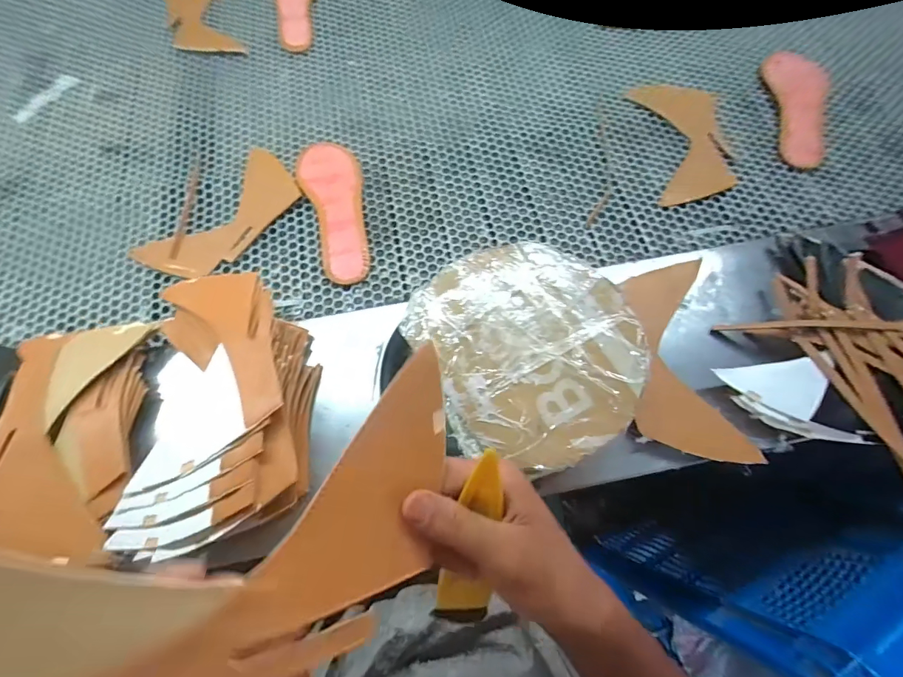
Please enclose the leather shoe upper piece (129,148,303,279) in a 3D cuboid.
[{"bbox_3d":[-0.314,-0.169,0.592,0.119,0.006,0.231,36,73,14],"label":"leather shoe upper piece"}]

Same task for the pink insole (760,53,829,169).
[{"bbox_3d":[0.534,-0.350,0.641,0.088,0.019,0.226,6,68,3],"label":"pink insole"}]

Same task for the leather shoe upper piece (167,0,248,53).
[{"bbox_3d":[-0.455,-0.597,0.776,0.118,0.010,0.235,-16,70,-7],"label":"leather shoe upper piece"}]

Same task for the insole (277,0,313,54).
[{"bbox_3d":[-0.287,-0.625,0.779,0.077,0.006,0.260,-2,68,0],"label":"insole"}]

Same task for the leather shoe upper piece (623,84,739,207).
[{"bbox_3d":[0.355,-0.301,0.637,0.130,0.008,0.241,-3,65,1],"label":"leather shoe upper piece"}]

